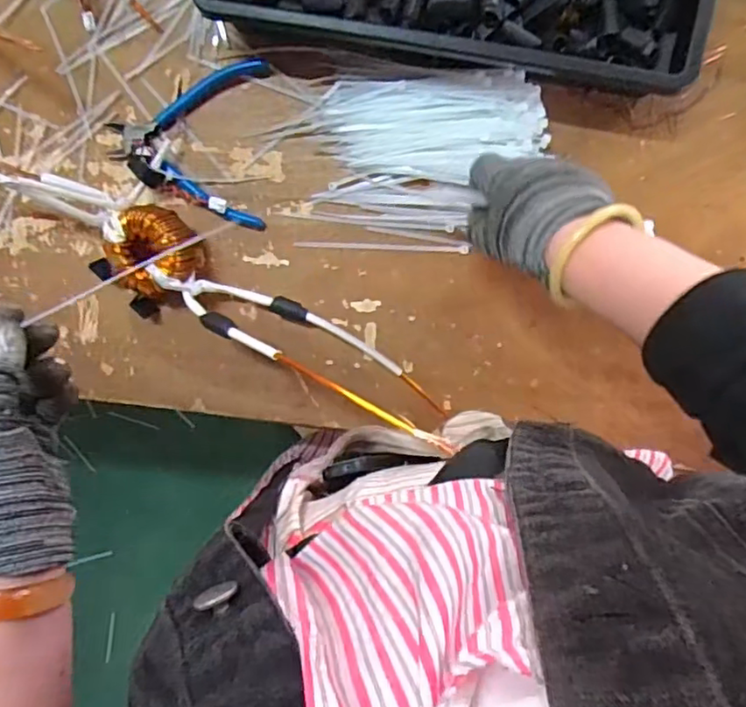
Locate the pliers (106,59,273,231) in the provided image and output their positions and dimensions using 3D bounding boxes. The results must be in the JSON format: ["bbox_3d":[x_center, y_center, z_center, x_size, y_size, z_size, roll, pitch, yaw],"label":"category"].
[{"bbox_3d":[-0.159,-0.182,0.504,0.135,0.030,0.136,6,95,4],"label":"pliers"}]

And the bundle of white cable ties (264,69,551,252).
[{"bbox_3d":[0.033,-0.153,0.494,0.202,0.026,0.132,0,94,5],"label":"bundle of white cable ties"}]

